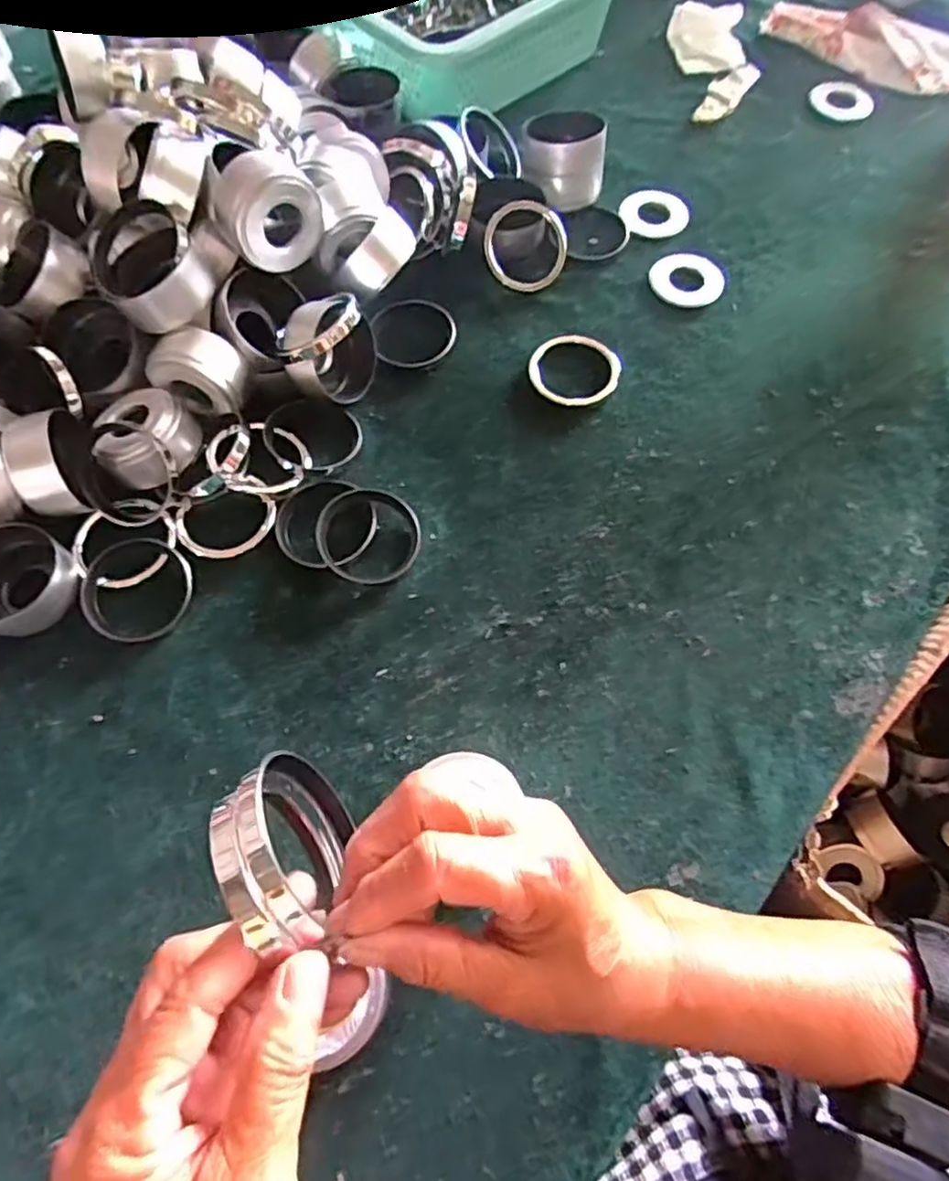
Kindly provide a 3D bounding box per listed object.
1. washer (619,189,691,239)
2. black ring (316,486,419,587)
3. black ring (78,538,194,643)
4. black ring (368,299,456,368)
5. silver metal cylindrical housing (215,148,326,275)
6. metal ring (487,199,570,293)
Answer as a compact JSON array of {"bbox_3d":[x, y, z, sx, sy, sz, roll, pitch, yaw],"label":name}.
[{"bbox_3d":[0.158,-0.334,0.594,0.059,0.010,0.059,0,67,0],"label":"washer"},{"bbox_3d":[-0.070,-0.037,0.451,0.067,0.016,0.066,0,67,0],"label":"black ring"},{"bbox_3d":[-0.222,-0.002,0.437,0.074,0.012,0.067,20,68,8],"label":"black ring"},{"bbox_3d":[-0.047,-0.204,0.527,0.066,0.011,0.061,1,75,-4],"label":"black ring"},{"bbox_3d":[-0.145,-0.265,0.470,0.068,0.059,0.053,-37,72,-15],"label":"silver metal cylindrical housing"},{"bbox_3d":[0.042,-0.279,0.547,0.068,0.009,0.065,-2,112,-6],"label":"metal ring"}]

